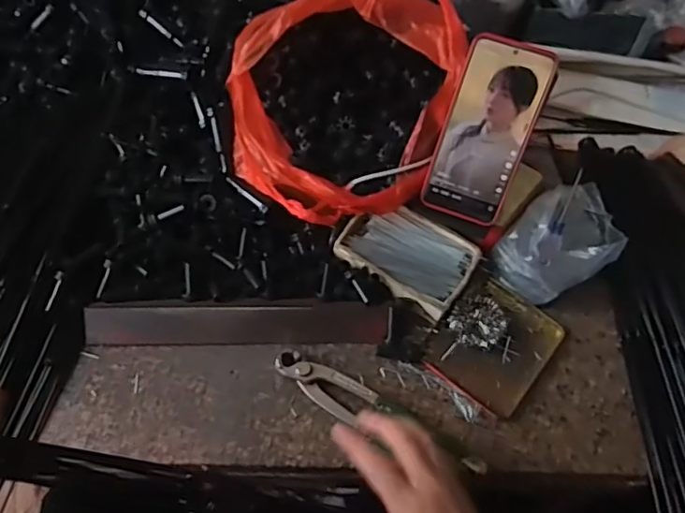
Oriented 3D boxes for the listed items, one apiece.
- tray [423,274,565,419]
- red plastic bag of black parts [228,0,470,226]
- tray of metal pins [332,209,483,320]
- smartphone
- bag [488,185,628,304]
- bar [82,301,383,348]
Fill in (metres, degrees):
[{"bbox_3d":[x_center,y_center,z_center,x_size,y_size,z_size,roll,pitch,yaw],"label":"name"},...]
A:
[{"bbox_3d":[0.146,0.079,0.538,0.101,0.015,0.119,33,63,16],"label":"tray"},{"bbox_3d":[0.001,-0.160,0.560,0.221,0.148,0.223,0,59,-4],"label":"red plastic bag of black parts"},{"bbox_3d":[0.064,-0.001,0.568,0.126,0.021,0.086,29,62,13],"label":"tray of metal pins"},{"bbox_3d":[0.132,-0.113,0.525,0.078,0.163,0.010,19,21,8],"label":"smartphone"},{"bbox_3d":[0.221,-0.013,0.570,0.120,0.057,0.088,-38,68,-23],"label":"bag"},{"bbox_3d":[-0.097,0.064,0.532,0.274,0.022,0.040,-1,59,-4],"label":"bar"}]

